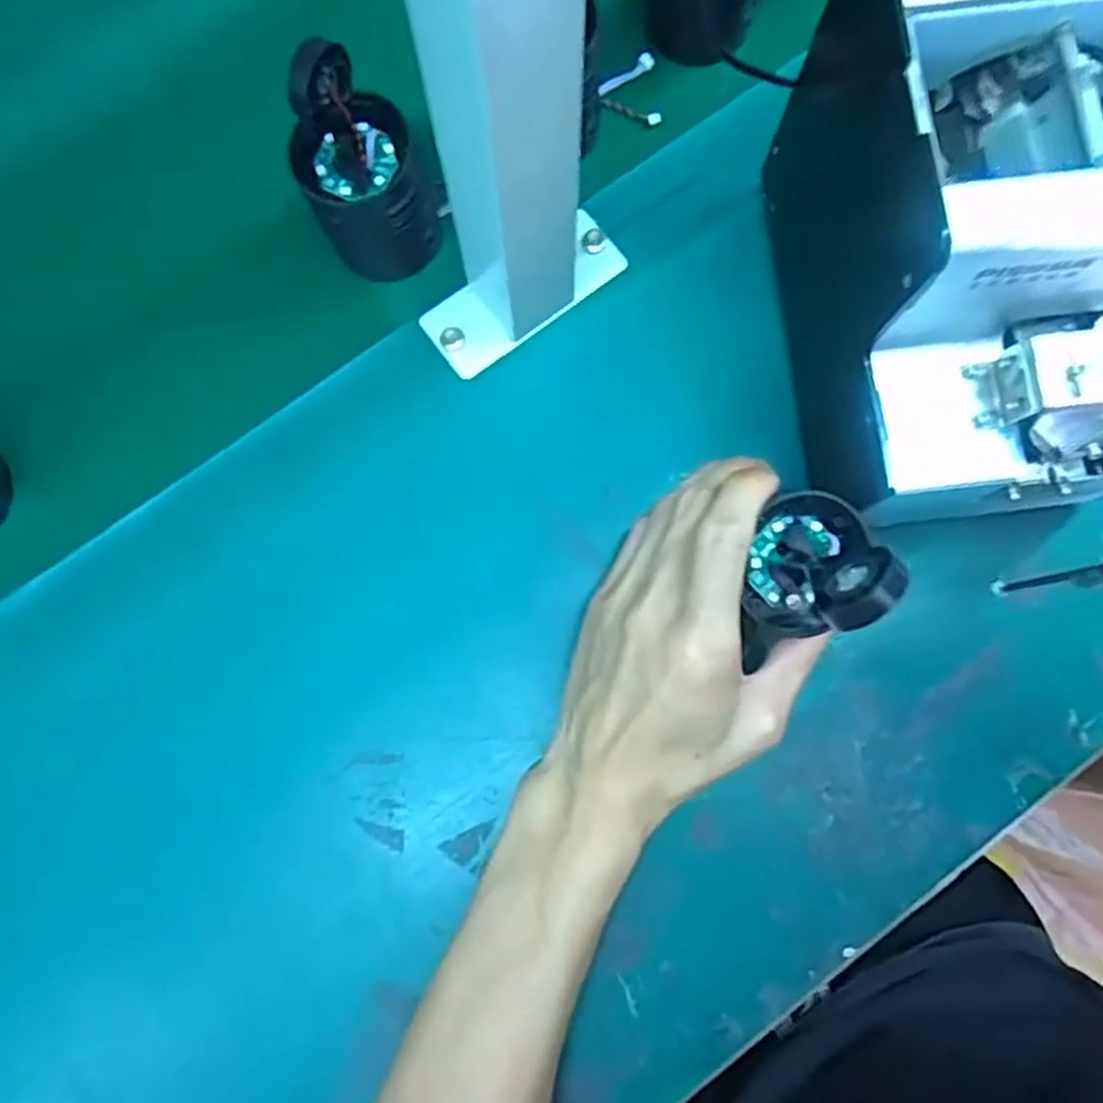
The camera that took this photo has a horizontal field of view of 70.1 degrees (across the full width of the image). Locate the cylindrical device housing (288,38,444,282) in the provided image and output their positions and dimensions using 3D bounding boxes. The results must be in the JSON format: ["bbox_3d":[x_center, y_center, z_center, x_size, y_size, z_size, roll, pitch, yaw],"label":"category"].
[{"bbox_3d":[-0.082,-0.165,0.334,0.050,0.104,0.044,-24,82,-3],"label":"cylindrical device housing"}]

